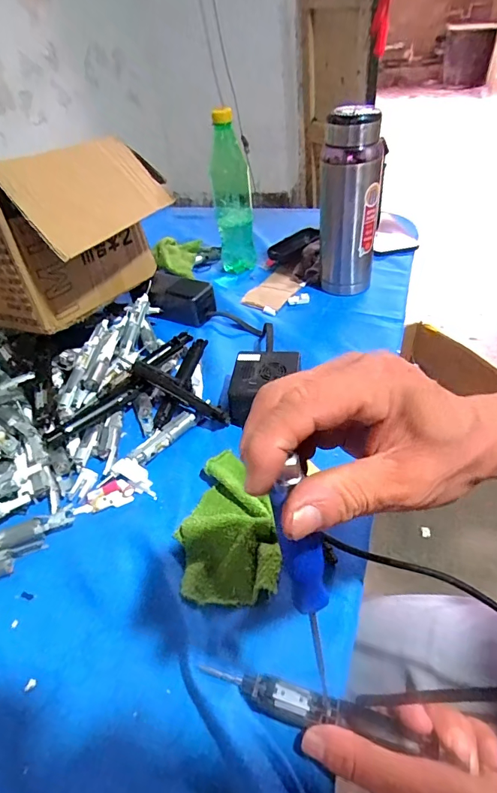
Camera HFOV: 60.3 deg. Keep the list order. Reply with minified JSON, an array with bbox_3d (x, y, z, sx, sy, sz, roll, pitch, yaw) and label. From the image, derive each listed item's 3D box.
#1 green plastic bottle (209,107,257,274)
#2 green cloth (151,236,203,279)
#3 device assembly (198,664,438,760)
[{"bbox_3d":[-0.026,-0.319,0.689,0.062,0.225,0.052,-8,43,1],"label":"green plastic bottle"},{"bbox_3d":[-0.131,-0.256,0.771,0.076,0.018,0.105,13,49,-12],"label":"green cloth"},{"bbox_3d":[0.042,0.203,0.278,0.147,0.014,0.021,12,46,8],"label":"device assembly"}]

